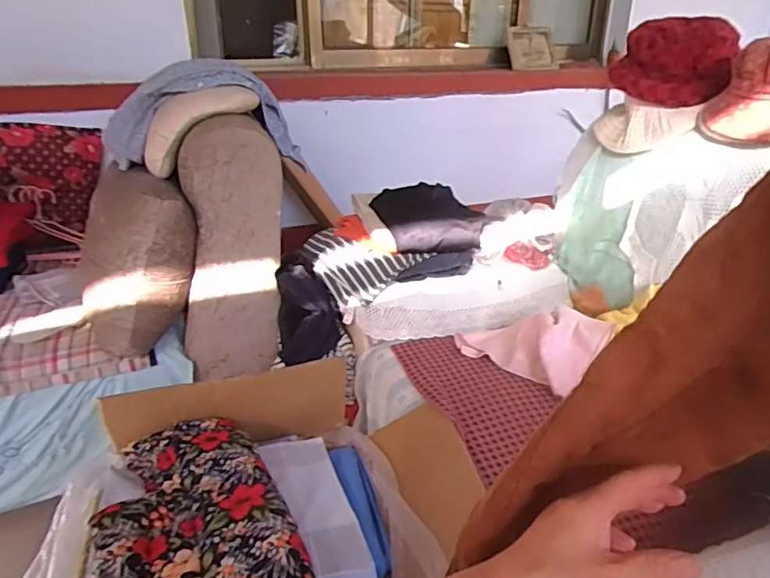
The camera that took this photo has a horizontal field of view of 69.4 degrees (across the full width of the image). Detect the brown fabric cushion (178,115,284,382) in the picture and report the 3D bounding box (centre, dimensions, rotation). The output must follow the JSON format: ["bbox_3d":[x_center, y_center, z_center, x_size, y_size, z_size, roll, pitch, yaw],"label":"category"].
[{"bbox_3d":[-0.345,-0.077,1.260,0.236,0.548,0.134,-6,25,-13],"label":"brown fabric cushion"}]

